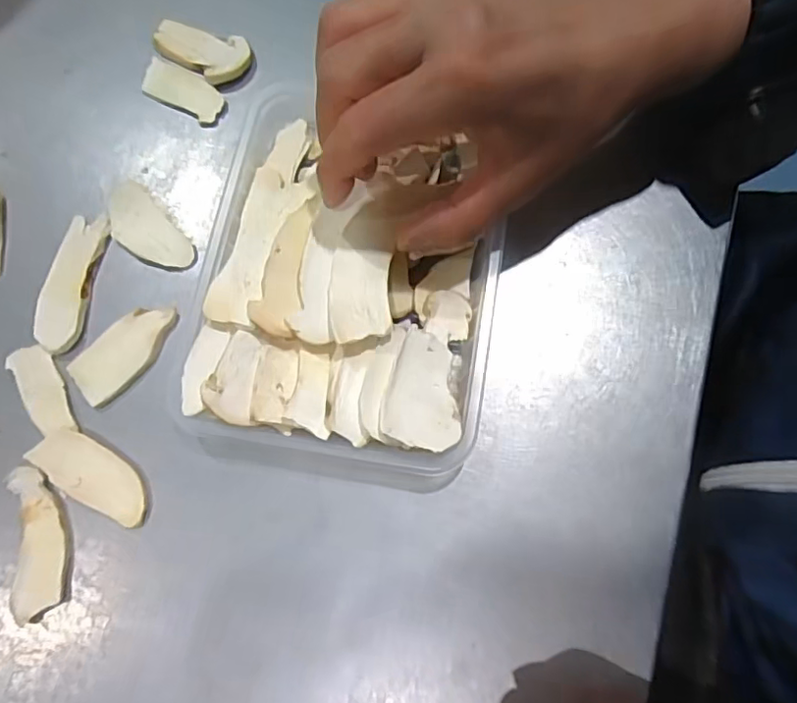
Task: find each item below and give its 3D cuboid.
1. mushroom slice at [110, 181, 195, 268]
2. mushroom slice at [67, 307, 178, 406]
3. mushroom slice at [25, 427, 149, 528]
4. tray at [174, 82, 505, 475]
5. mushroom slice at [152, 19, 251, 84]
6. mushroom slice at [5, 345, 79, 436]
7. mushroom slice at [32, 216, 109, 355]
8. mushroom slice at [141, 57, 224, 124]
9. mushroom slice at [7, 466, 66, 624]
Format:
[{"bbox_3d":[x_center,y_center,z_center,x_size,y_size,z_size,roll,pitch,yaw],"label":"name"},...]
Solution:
[{"bbox_3d":[-0.130,-0.063,0.284,0.025,0.004,0.058,-41,77,-9],"label":"mushroom slice"},{"bbox_3d":[-0.130,-0.001,0.265,0.054,0.004,0.027,-41,77,-9],"label":"mushroom slice"},{"bbox_3d":[-0.138,0.055,0.251,0.058,0.004,0.024,28,78,9],"label":"mushroom slice"},{"bbox_3d":[-0.023,-0.041,0.259,0.137,0.030,0.173,9,75,4],"label":"tray"},{"bbox_3d":[-0.109,-0.169,0.310,0.058,0.005,0.030,30,78,9],"label":"mushroom slice"},{"bbox_3d":[-0.168,0.018,0.261,0.018,0.004,0.048,-33,76,-7],"label":"mushroom slice"},{"bbox_3d":[-0.163,-0.035,0.276,0.021,0.004,0.070,9,75,4],"label":"mushroom slice"},{"bbox_3d":[-0.118,-0.143,0.305,0.049,0.004,0.020,30,78,9],"label":"mushroom slice"},{"bbox_3d":[-0.160,0.083,0.245,0.023,0.005,0.063,-11,75,-1],"label":"mushroom slice"}]

